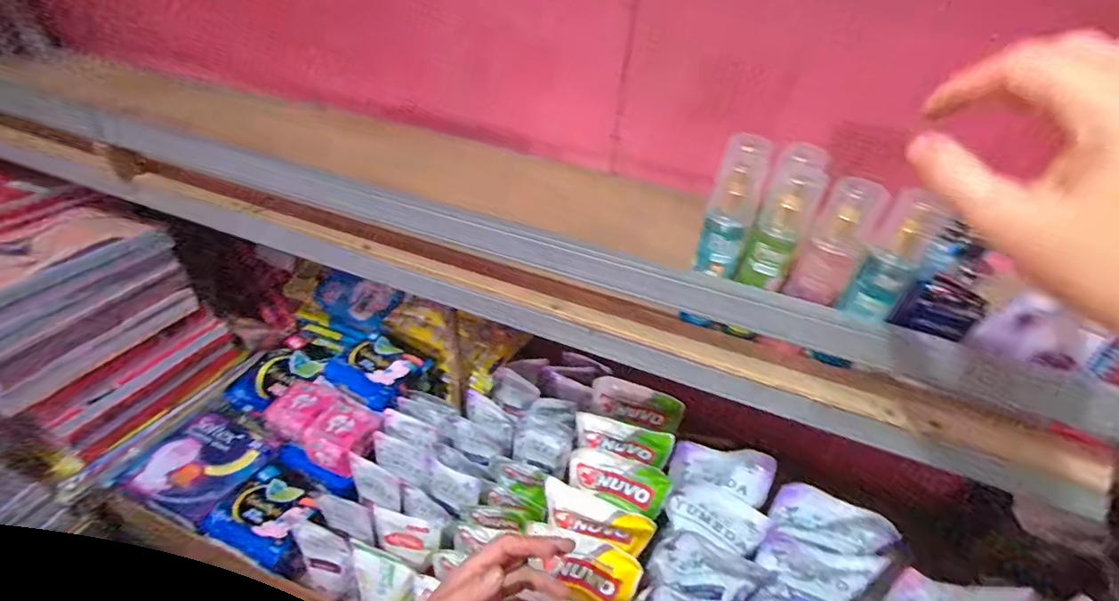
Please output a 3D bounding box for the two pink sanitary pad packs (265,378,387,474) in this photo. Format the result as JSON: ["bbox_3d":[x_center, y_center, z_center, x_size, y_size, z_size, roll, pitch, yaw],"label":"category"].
[{"bbox_3d":[-0.347,0.184,0.722,0.178,0.066,0.088,20,41,18],"label":"two pink sanitary pad packs"}]

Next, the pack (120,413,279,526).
[{"bbox_3d":[-0.508,0.228,0.705,0.158,0.039,0.140,15,40,12],"label":"pack"}]

